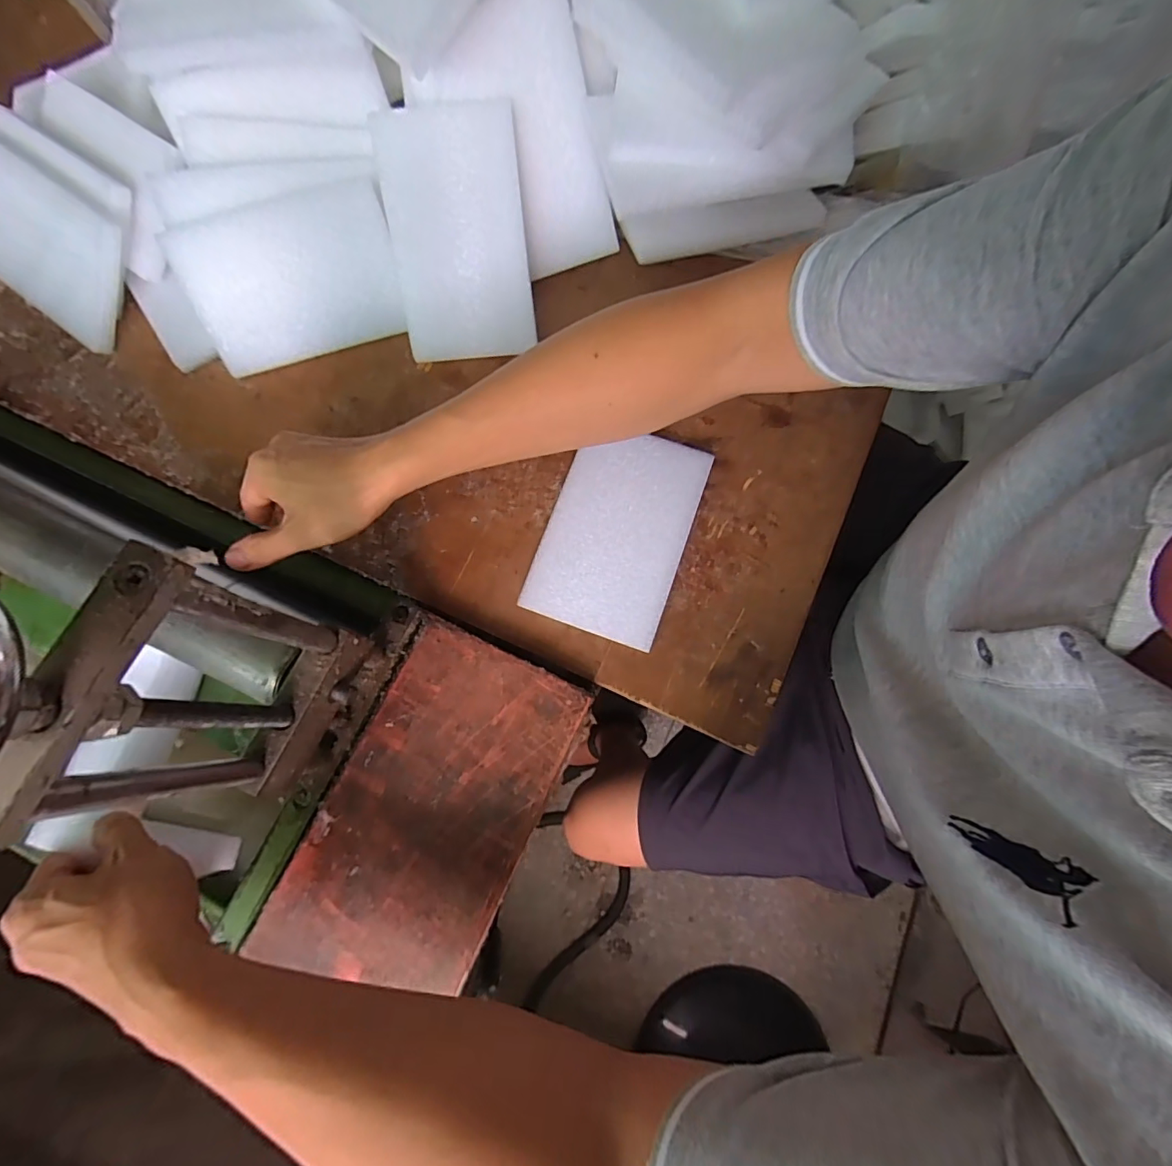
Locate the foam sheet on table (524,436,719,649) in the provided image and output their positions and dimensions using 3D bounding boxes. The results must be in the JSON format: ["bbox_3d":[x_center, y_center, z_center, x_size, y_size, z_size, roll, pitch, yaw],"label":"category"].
[{"bbox_3d":[0.026,-0.042,0.423,0.108,0.020,0.168,20,78,4],"label":"foam sheet on table"}]

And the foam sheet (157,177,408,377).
[{"bbox_3d":[-0.244,-0.252,0.431,0.171,0.012,0.111,-15,115,-1],"label":"foam sheet"}]

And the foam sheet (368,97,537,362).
[{"bbox_3d":[-0.104,-0.281,0.424,0.109,0.008,0.173,-5,114,-1],"label":"foam sheet"}]

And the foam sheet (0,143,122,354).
[{"bbox_3d":[-0.481,-0.299,0.453,0.169,0.015,0.108,34,109,4],"label":"foam sheet"}]

